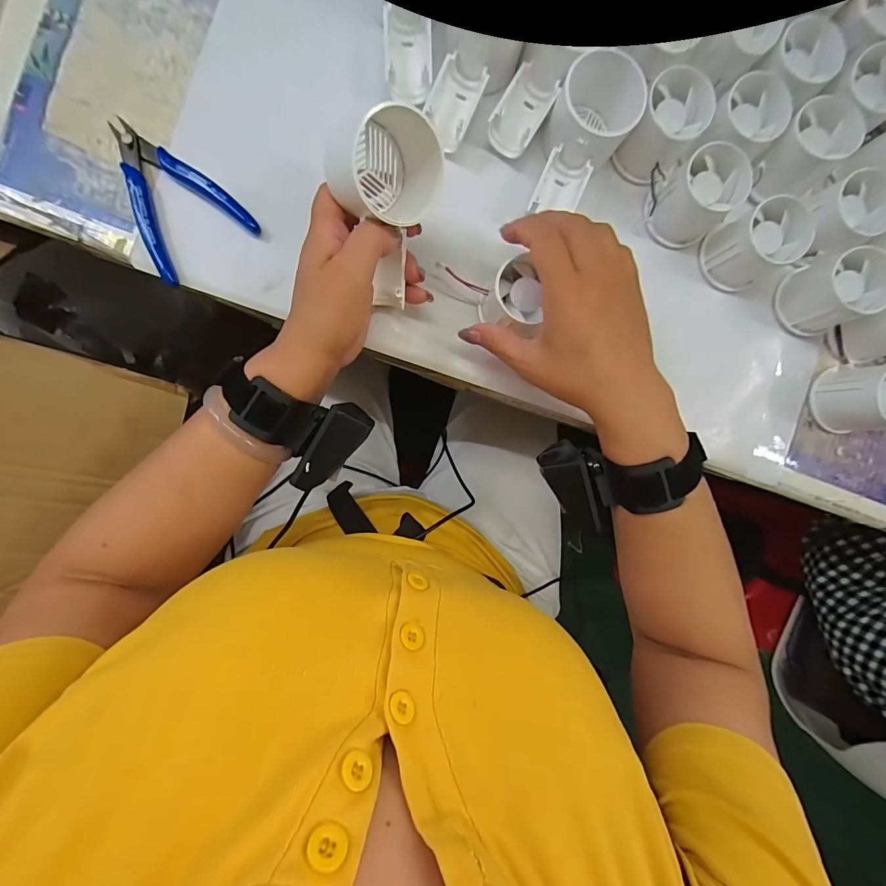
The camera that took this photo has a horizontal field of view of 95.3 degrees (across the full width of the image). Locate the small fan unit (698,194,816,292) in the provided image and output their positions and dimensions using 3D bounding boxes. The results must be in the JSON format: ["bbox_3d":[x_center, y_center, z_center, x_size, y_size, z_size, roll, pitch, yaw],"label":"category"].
[{"bbox_3d":[0.250,-0.159,0.325,0.052,0.053,0.054,0,91,-6],"label":"small fan unit"}]

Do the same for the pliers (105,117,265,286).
[{"bbox_3d":[-0.203,-0.186,0.300,0.077,0.012,0.113,-35,94,-4],"label":"pliers"}]

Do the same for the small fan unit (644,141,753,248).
[{"bbox_3d":[0.200,-0.194,0.320,0.060,0.048,0.055,-2,91,-6],"label":"small fan unit"}]

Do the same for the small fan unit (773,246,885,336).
[{"bbox_3d":[0.317,-0.122,0.329,0.051,0.051,0.056,0,91,-6],"label":"small fan unit"}]

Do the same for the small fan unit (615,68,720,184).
[{"bbox_3d":[0.170,-0.244,0.315,0.046,0.048,0.060,34,88,-5],"label":"small fan unit"}]

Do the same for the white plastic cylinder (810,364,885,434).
[{"bbox_3d":[0.351,-0.037,0.336,0.050,0.050,0.054,-6,92,-5],"label":"white plastic cylinder"}]

